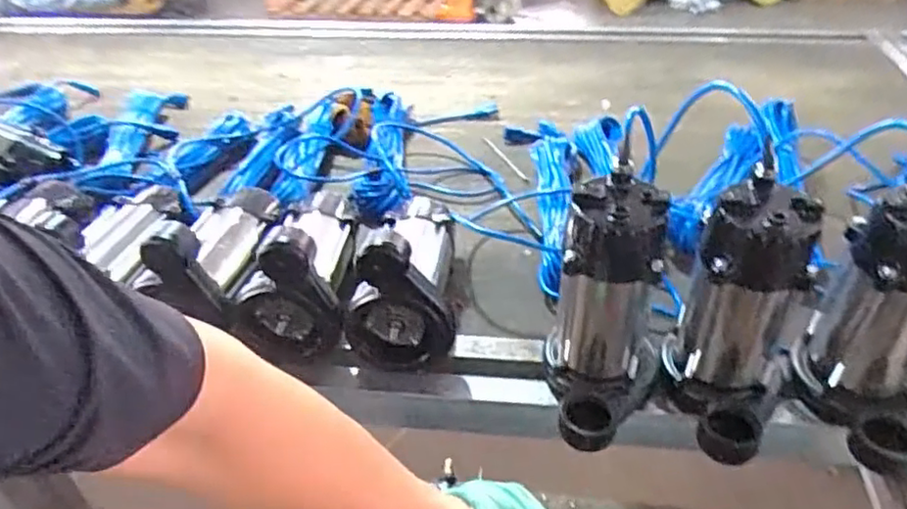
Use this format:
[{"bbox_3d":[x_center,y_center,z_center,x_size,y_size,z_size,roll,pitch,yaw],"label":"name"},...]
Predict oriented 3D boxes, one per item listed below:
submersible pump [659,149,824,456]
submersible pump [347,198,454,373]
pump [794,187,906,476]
[{"bbox_3d":[0.263,0.070,0.614,0.120,0.243,0.134,19,43,25],"label":"submersible pump"},{"bbox_3d":[-0.059,0.001,0.781,0.113,0.165,0.239,-1,38,2],"label":"submersible pump"},{"bbox_3d":[0.401,0.069,0.599,0.117,0.230,0.126,20,44,26],"label":"pump"}]

